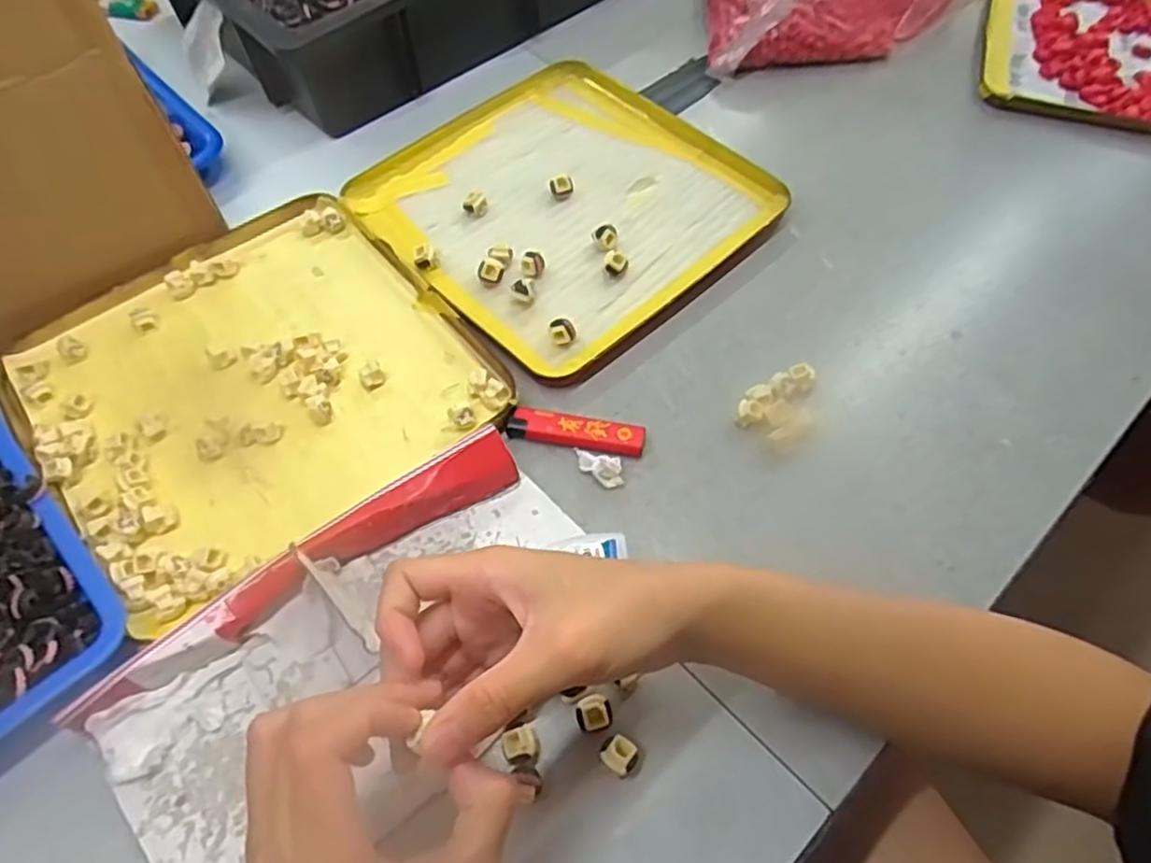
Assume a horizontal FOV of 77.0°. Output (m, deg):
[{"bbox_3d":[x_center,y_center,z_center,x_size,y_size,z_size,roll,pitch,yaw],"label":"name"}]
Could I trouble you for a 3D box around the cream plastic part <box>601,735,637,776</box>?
[{"bbox_3d":[0.019,0.145,0.325,0.013,0.011,0.014,33,64,20],"label":"cream plastic part"}]

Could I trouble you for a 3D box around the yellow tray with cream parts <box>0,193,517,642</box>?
[{"bbox_3d":[-0.198,-0.033,0.444,0.236,0.018,0.231,-36,66,-20],"label":"yellow tray with cream parts"}]

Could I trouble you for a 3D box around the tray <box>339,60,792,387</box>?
[{"bbox_3d":[-0.009,-0.166,0.521,0.240,0.018,0.245,-40,65,-21],"label":"tray"}]

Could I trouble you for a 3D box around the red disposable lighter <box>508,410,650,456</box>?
[{"bbox_3d":[0.001,0.000,0.422,0.079,0.008,0.021,7,58,6],"label":"red disposable lighter"}]

